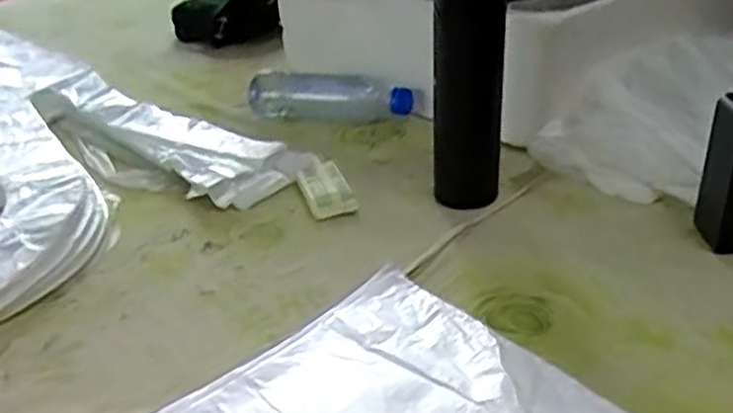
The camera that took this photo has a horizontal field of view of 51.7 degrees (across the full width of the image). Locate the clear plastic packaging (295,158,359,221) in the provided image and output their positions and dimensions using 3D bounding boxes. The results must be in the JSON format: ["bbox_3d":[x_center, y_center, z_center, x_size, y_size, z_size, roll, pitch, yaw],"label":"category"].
[{"bbox_3d":[-0.042,-0.019,0.778,0.047,0.010,0.080,-15,46,-10],"label":"clear plastic packaging"}]

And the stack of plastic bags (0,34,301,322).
[{"bbox_3d":[-0.516,-0.125,0.999,0.919,0.080,0.375,22,38,38],"label":"stack of plastic bags"}]

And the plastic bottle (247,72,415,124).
[{"bbox_3d":[-0.048,-0.137,0.969,0.220,0.051,0.059,2,30,11],"label":"plastic bottle"}]

